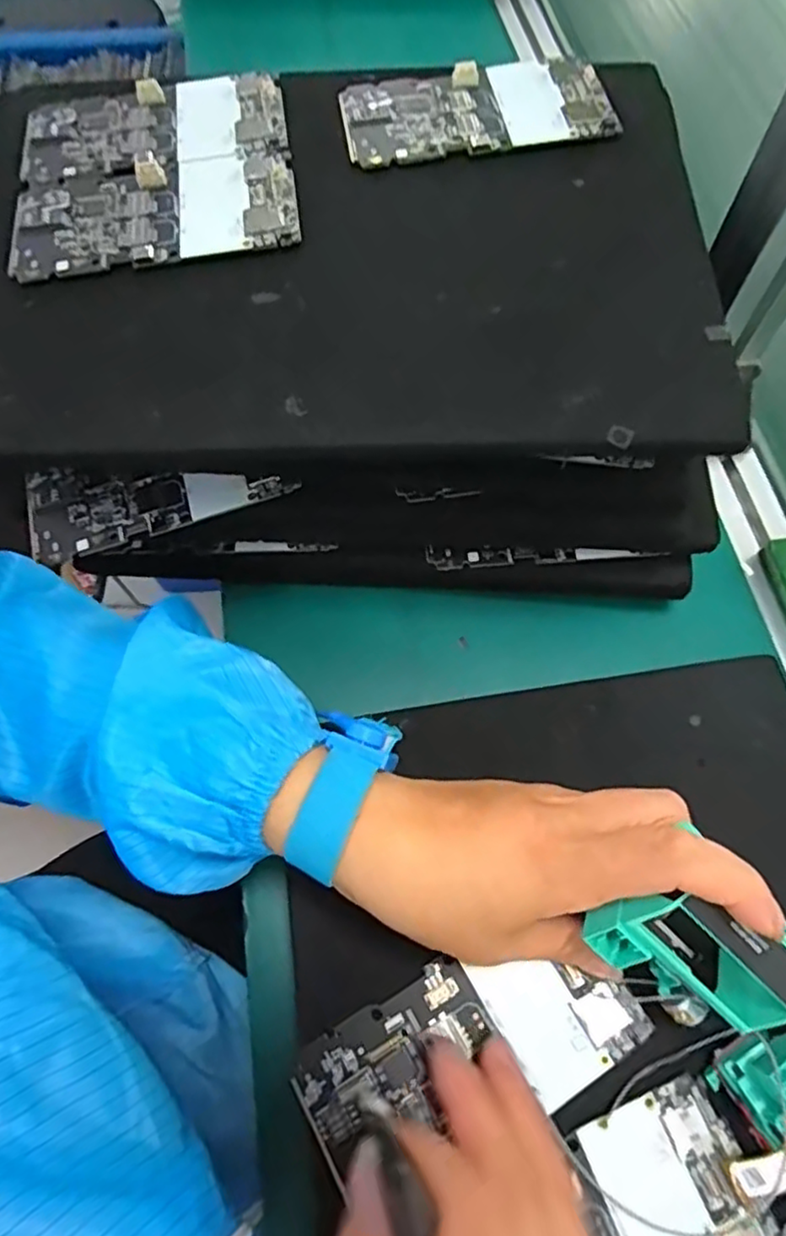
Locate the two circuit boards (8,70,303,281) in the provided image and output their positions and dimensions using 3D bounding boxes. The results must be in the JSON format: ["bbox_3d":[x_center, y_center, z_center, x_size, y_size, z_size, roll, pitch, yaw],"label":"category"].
[{"bbox_3d":[-0.114,-0.218,0.320,0.128,0.010,0.126,-8,66,-4],"label":"two circuit boards"}]

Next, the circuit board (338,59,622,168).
[{"bbox_3d":[0.040,-0.255,0.330,0.128,0.010,0.064,-8,66,-4],"label":"circuit board"}]

